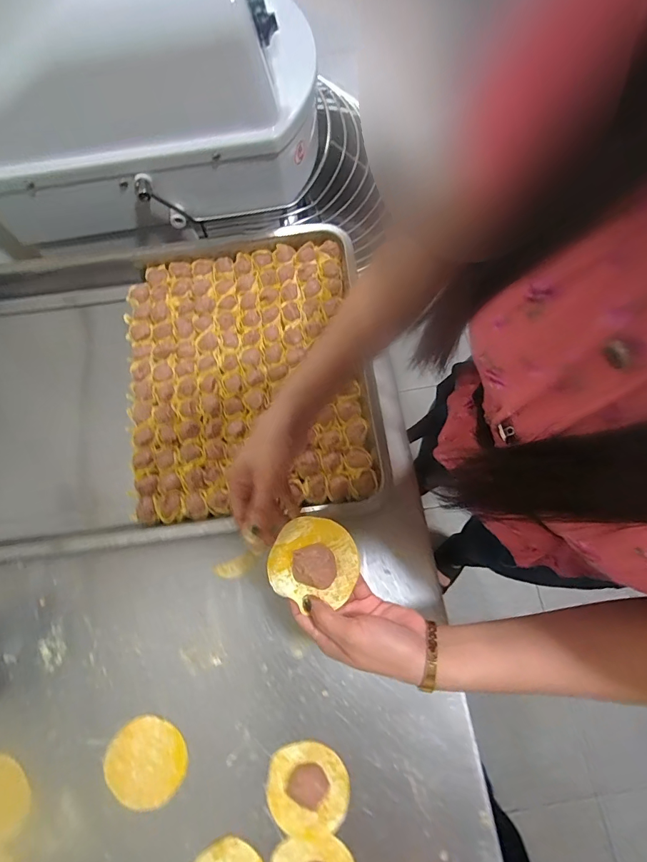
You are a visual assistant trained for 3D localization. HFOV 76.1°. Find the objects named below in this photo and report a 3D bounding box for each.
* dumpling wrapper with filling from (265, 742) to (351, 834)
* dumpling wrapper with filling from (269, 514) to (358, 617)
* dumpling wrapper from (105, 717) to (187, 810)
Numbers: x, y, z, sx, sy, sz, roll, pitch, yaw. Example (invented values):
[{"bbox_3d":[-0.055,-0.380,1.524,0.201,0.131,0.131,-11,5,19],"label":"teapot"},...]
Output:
[{"bbox_3d":[-0.017,0.369,0.422,0.083,0.023,0.078,-1,72,2],"label":"dumpling wrapper with filling"},{"bbox_3d":[-0.008,0.114,0.362,0.078,0.025,0.073,-1,72,2],"label":"dumpling wrapper with filling"},{"bbox_3d":[-0.191,0.354,0.442,0.081,0.004,0.084,-1,72,2],"label":"dumpling wrapper"}]

